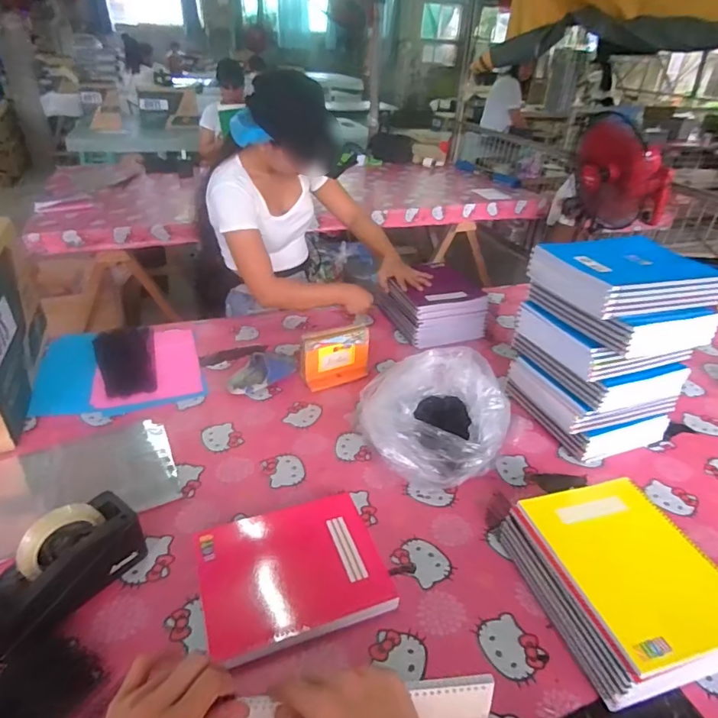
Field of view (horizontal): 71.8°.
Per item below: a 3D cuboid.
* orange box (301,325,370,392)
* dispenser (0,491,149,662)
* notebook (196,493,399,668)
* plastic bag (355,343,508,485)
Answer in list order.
[{"bbox_3d":[-0.051,-0.004,1.115,0.162,0.113,0.066,-20,38,-30],"label":"orange box"},{"bbox_3d":[-0.387,0.268,0.644,0.079,0.107,0.198,19,36,25],"label":"dispenser"},{"bbox_3d":[-0.094,0.301,0.709,0.245,0.033,0.195,-11,34,-19],"label":"notebook"},{"bbox_3d":[0.148,0.108,0.929,0.234,0.136,0.258,22,37,27],"label":"plastic bag"}]

